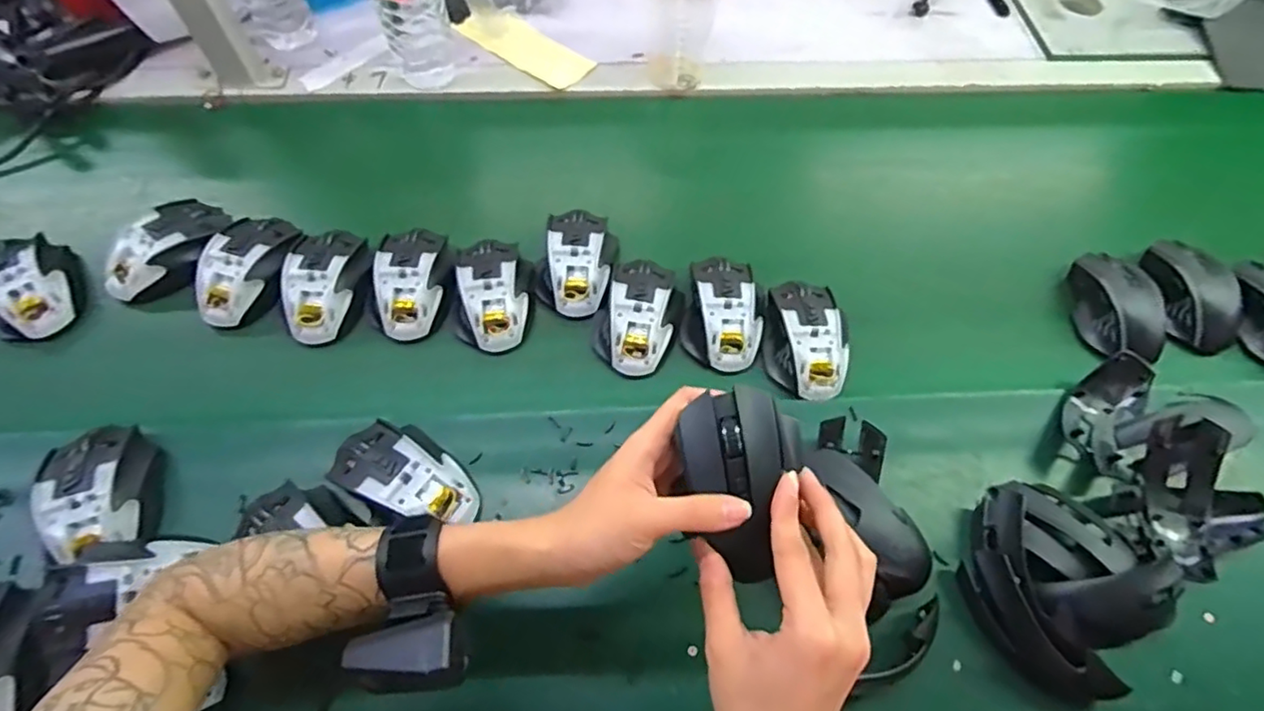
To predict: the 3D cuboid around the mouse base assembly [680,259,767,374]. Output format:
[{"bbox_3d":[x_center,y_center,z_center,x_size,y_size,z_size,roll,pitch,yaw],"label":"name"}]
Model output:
[{"bbox_3d":[0.085,-0.040,0.568,0.076,0.038,0.113,9,61,4],"label":"mouse base assembly"}]

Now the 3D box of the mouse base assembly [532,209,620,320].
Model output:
[{"bbox_3d":[-0.053,-0.090,0.587,0.074,0.034,0.108,10,60,-1],"label":"mouse base assembly"}]

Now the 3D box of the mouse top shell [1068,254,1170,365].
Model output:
[{"bbox_3d":[0.457,-0.050,0.583,0.058,0.035,0.111,5,60,-3],"label":"mouse top shell"}]

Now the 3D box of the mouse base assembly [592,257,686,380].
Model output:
[{"bbox_3d":[0.008,-0.038,0.558,0.069,0.032,0.113,18,60,4],"label":"mouse base assembly"}]

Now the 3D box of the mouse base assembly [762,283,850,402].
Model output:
[{"bbox_3d":[0.155,-0.016,0.554,0.067,0.030,0.110,3,60,-5],"label":"mouse base assembly"}]

